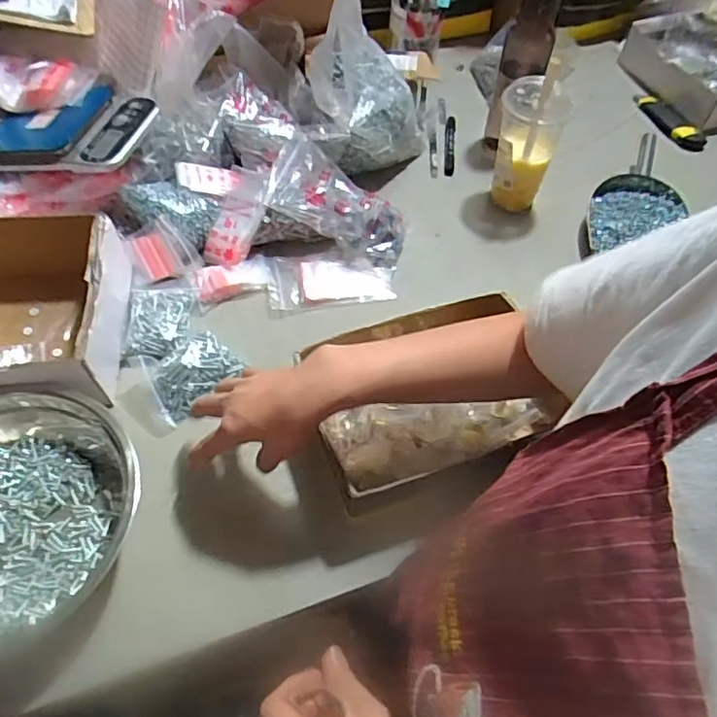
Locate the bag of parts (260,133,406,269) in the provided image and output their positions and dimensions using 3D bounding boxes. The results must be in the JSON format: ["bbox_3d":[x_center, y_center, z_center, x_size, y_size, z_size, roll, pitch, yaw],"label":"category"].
[{"bbox_3d":[-0.027,-0.201,0.770,0.203,0.045,0.111,35,59,-5],"label":"bag of parts"}]

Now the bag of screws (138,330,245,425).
[{"bbox_3d":[-0.187,0.013,0.652,0.102,0.033,0.080,-31,62,-20],"label":"bag of screws"}]

